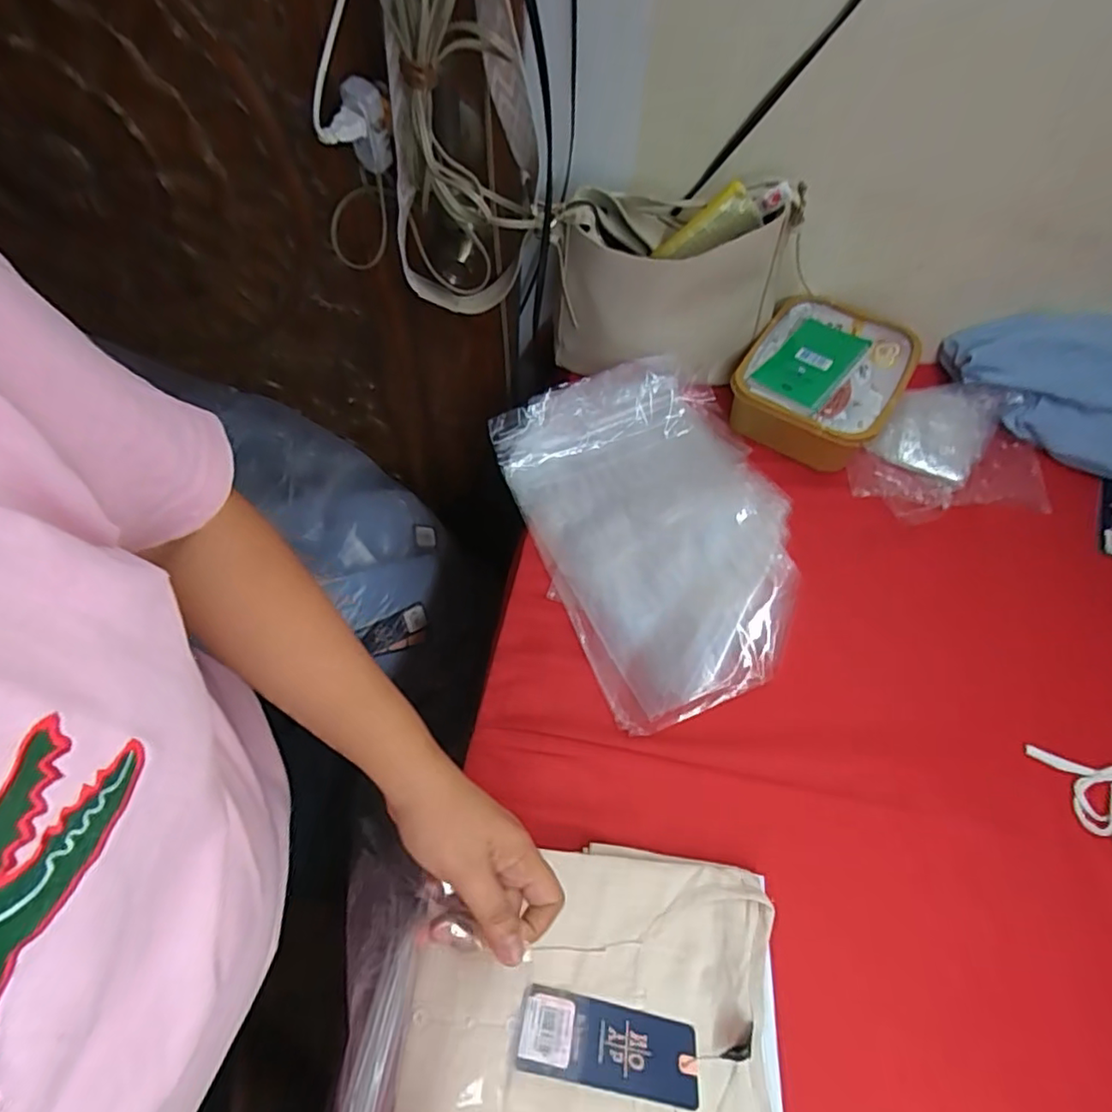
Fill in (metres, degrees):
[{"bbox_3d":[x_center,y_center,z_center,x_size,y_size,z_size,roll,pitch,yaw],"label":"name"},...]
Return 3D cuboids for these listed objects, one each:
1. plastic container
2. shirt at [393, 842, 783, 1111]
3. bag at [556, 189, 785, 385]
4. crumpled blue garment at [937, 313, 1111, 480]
[{"bbox_3d":[0.310,-0.211,0.695,0.166,0.067,0.206,34,63,14],"label":"plastic container"},{"bbox_3d":[0.028,0.313,0.399,0.246,0.035,0.208,7,60,2],"label":"shirt"},{"bbox_3d":[0.125,-0.277,0.658,0.248,0.185,0.095,11,60,1],"label":"bag"},{"bbox_3d":[0.594,-0.195,0.676,0.274,0.098,0.120,33,63,13],"label":"crumpled blue garment"}]

